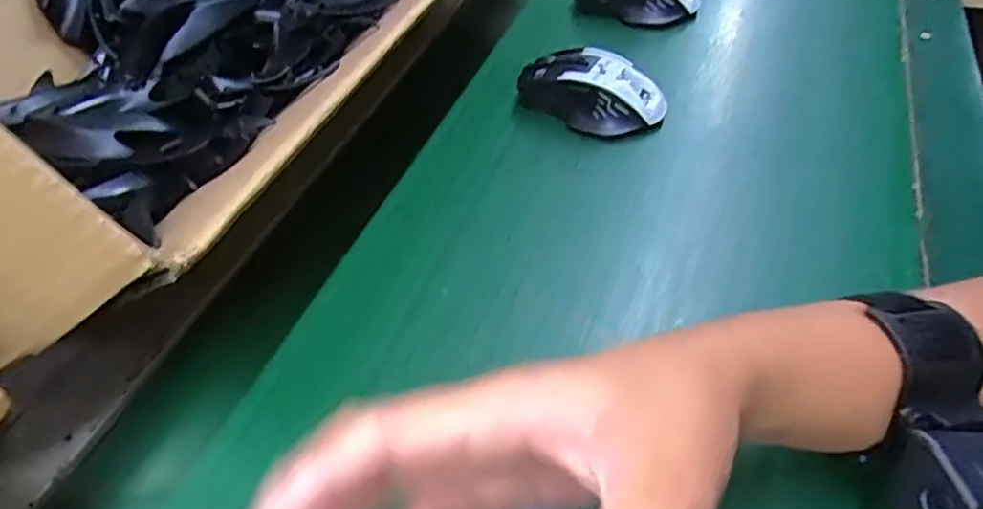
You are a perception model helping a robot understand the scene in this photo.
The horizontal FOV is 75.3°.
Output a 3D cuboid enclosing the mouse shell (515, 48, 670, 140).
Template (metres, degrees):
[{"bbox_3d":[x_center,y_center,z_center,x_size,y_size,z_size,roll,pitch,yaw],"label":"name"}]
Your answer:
[{"bbox_3d":[0.077,-0.130,0.498,0.112,0.034,0.059,20,51,22],"label":"mouse shell"}]

